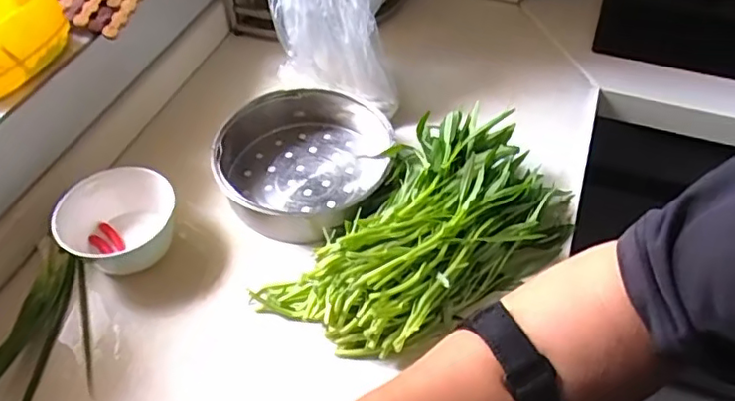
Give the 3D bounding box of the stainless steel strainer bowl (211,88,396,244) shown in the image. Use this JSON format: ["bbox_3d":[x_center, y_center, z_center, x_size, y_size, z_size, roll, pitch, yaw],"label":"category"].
[{"bbox_3d":[-0.079,-0.055,0.746,0.201,0.083,0.229,-2,50,-1],"label":"stainless steel strainer bowl"}]

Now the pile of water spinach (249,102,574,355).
[{"bbox_3d":[0.070,0.029,0.653,0.352,0.092,0.182,-34,57,-25],"label":"pile of water spinach"}]

